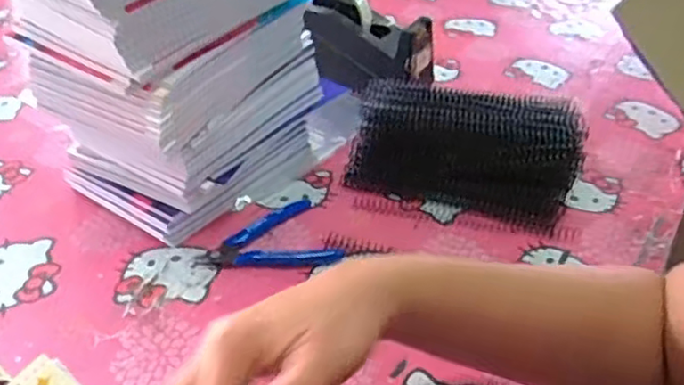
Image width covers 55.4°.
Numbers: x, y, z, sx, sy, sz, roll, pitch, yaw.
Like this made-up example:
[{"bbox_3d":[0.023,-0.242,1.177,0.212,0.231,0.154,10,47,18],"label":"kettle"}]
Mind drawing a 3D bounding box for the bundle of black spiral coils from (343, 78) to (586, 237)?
[{"bbox_3d":[0.126,-0.058,0.685,0.235,0.057,0.179,14,39,17],"label":"bundle of black spiral coils"}]

